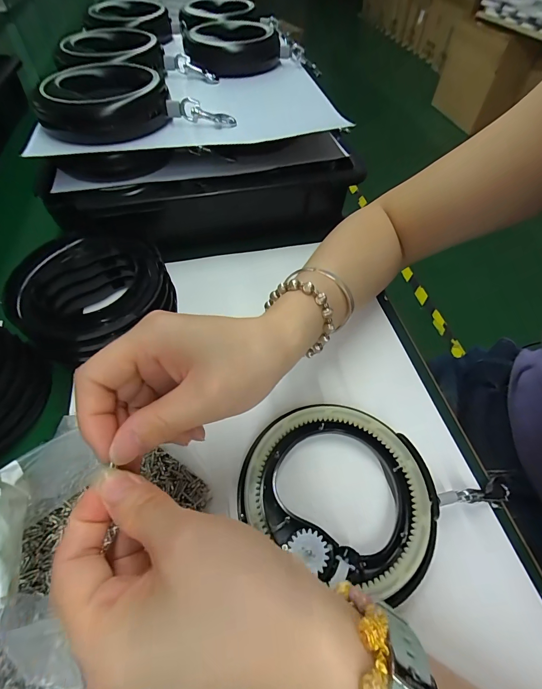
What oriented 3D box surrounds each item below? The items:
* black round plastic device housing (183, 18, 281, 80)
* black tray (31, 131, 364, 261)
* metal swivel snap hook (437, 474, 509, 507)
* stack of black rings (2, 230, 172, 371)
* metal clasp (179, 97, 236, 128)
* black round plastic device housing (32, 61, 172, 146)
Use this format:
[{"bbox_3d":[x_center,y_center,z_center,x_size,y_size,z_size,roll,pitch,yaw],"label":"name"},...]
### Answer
[{"bbox_3d":[-0.057,-0.416,0.458,0.123,0.035,0.127,0,56,0],"label":"black round plastic device housing"},{"bbox_3d":[-0.060,-0.149,0.379,0.333,0.084,0.064,-13,57,-7],"label":"black tray"},{"bbox_3d":[0.147,0.107,0.235,0.066,0.013,0.019,7,51,-27],"label":"metal swivel snap hook"},{"bbox_3d":[-0.162,-0.049,0.313,0.129,0.055,0.122,-14,57,-7],"label":"stack of black rings"},{"bbox_3d":[-0.066,-0.242,0.347,0.058,0.022,0.017,7,54,-18],"label":"metal clasp"},{"bbox_3d":[-0.174,-0.253,0.339,0.121,0.032,0.120,-22,59,-13],"label":"black round plastic device housing"}]

